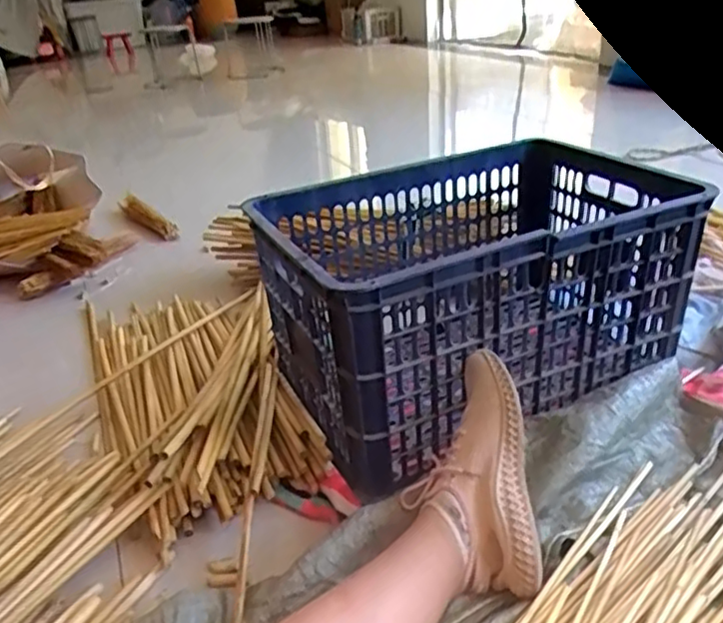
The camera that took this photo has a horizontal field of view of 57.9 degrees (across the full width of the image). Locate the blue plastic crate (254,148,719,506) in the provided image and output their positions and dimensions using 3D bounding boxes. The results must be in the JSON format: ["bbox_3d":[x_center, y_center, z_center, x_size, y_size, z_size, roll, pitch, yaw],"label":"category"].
[{"bbox_3d":[0.143,-0.030,0.877,0.495,0.278,0.343,-17,30,-19],"label":"blue plastic crate"}]

